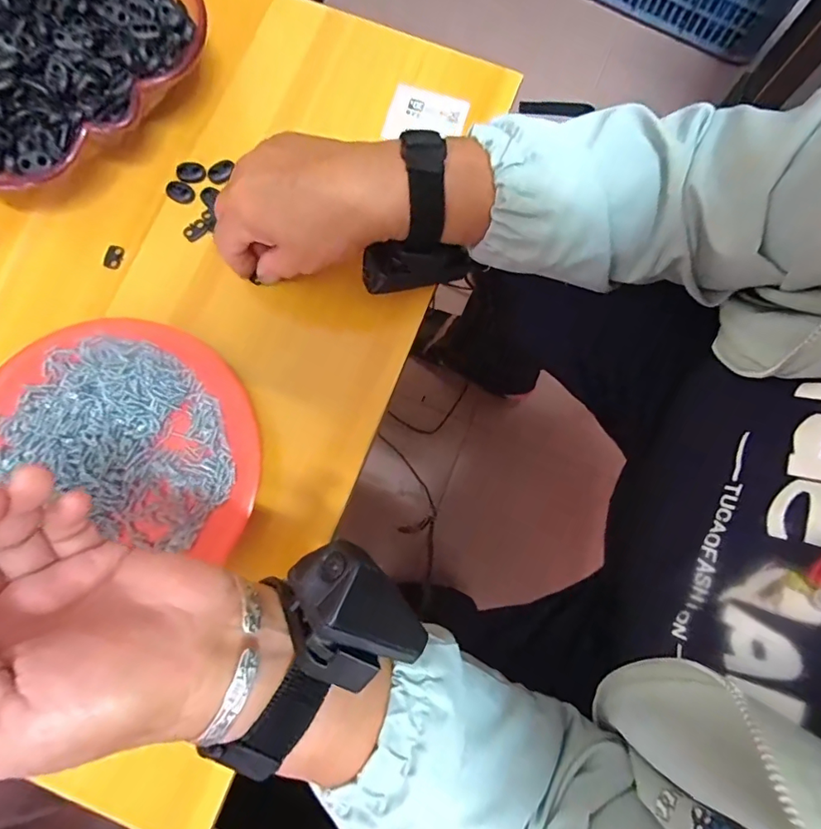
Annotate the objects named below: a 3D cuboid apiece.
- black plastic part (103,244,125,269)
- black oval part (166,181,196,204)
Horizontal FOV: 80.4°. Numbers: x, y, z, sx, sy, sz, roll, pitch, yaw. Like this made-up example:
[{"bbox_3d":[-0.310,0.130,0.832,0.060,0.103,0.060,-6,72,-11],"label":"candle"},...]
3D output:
[{"bbox_3d":[-0.222,-0.118,0.363,0.011,0.004,0.018,20,80,3],"label":"black plastic part"},{"bbox_3d":[-0.174,-0.169,0.369,0.022,0.004,0.015,29,81,4],"label":"black oval part"}]

